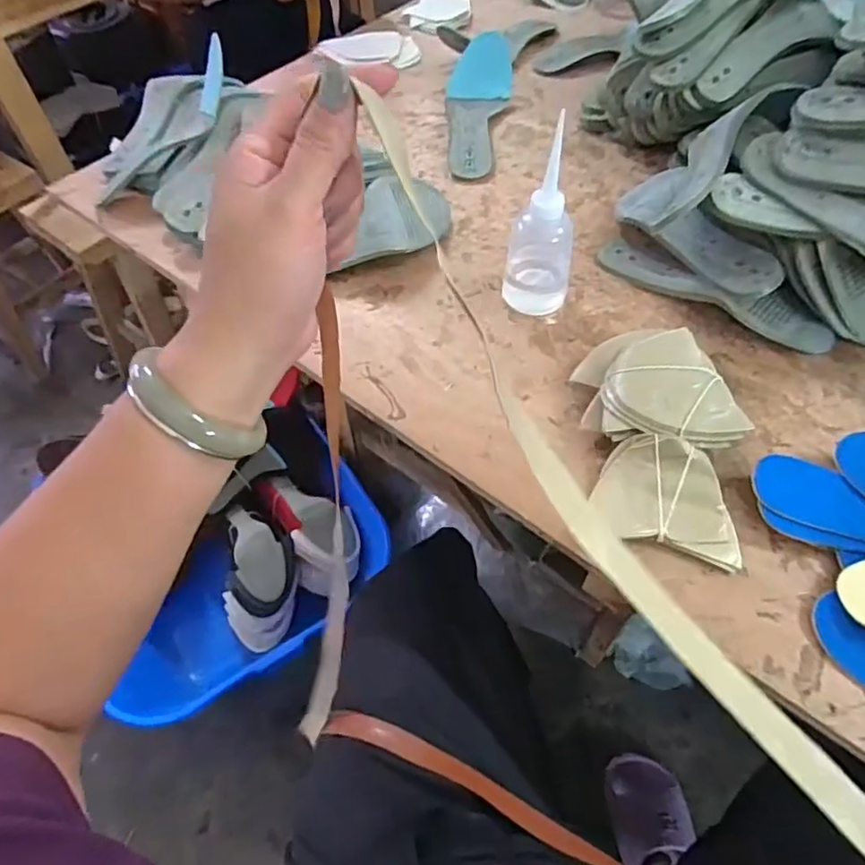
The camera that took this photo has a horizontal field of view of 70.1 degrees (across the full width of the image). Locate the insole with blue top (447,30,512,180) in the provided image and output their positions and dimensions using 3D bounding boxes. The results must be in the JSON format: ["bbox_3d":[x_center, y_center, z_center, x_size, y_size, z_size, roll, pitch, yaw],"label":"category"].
[{"bbox_3d":[0.059,-0.424,0.816,0.083,0.045,0.244,3,68,5],"label":"insole with blue top"}]

